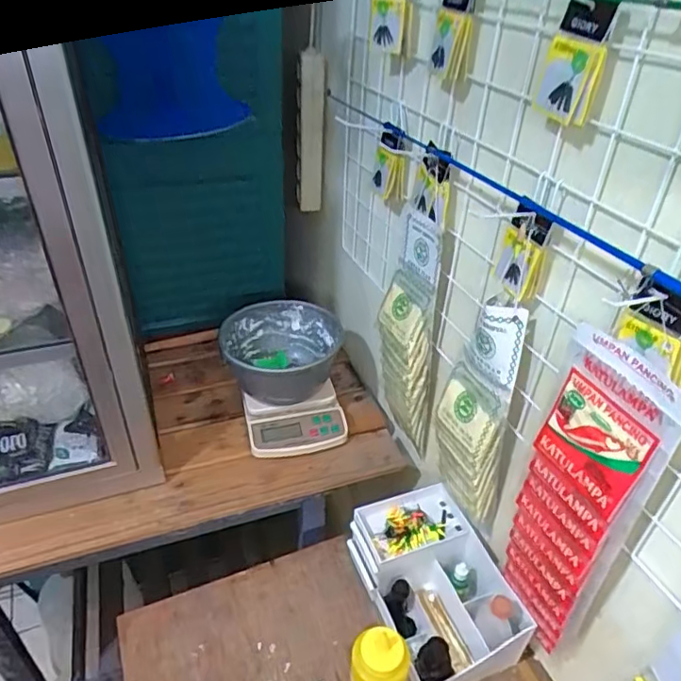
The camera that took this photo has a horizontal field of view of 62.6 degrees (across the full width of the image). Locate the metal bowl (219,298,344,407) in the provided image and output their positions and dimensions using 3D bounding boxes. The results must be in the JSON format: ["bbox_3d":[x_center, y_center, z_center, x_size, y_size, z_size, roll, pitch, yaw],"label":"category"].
[{"bbox_3d":[-0.098,0.019,0.926,0.176,0.101,0.176,2,36,-1],"label":"metal bowl"}]

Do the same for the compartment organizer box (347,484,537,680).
[{"bbox_3d":[0.127,0.324,0.751,0.157,0.120,0.227,-13,39,-20],"label":"compartment organizer box"}]

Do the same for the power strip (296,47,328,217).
[{"bbox_3d":[-0.045,-0.302,0.860,0.043,0.296,0.041,0,59,-4],"label":"power strip"}]

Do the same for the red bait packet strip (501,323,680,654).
[{"bbox_3d":[0.223,0.168,0.551,0.023,0.371,0.105,-15,40,-23],"label":"red bait packet strip"}]

